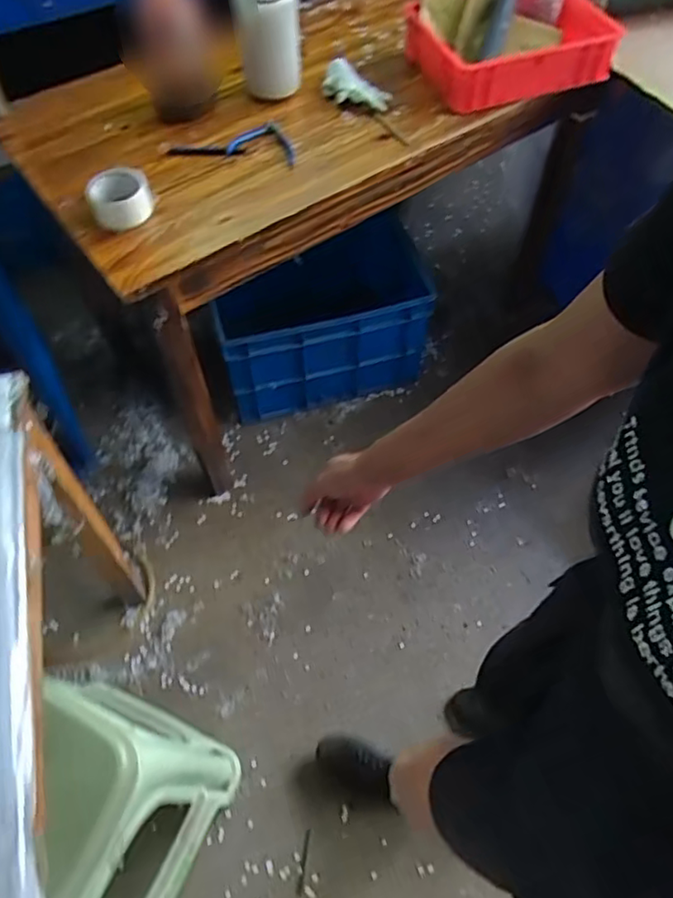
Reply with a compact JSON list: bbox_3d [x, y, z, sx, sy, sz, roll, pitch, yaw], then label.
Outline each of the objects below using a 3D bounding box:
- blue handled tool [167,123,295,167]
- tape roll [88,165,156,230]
[{"bbox_3d":[-0.181,-0.544,1.075,0.223,0.023,0.103,2,57,2],"label":"blue handled tool"},{"bbox_3d":[-0.343,-0.399,0.969,0.094,0.056,0.094,0,57,1],"label":"tape roll"}]

